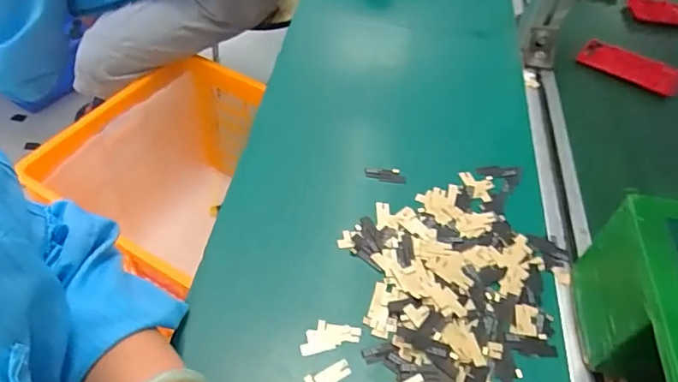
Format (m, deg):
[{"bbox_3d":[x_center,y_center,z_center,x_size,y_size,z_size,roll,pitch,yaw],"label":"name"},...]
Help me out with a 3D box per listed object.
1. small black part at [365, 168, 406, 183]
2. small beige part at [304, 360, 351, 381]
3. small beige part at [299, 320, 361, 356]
[{"bbox_3d":[0.046,-0.016,0.494,0.040,0.012,0.009,9,50,1],"label":"small black part"},{"bbox_3d":[-0.009,0.137,0.361,0.039,0.004,0.017,-21,56,-22],"label":"small beige part"},{"bbox_3d":[-0.007,0.110,0.383,0.047,0.004,0.022,-9,52,-14],"label":"small beige part"}]

